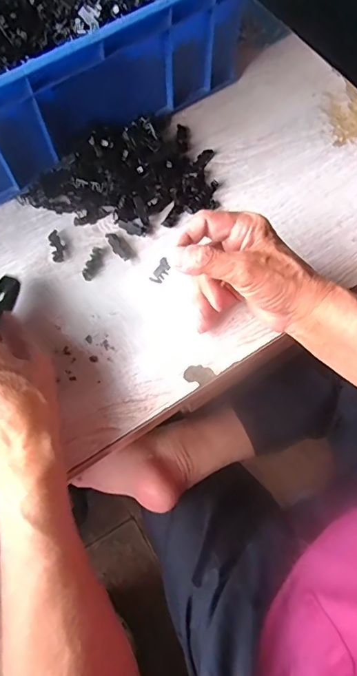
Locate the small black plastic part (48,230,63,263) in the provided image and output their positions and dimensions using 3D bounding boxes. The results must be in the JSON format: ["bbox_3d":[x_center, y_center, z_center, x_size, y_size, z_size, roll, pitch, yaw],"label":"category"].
[{"bbox_3d":[-0.122,-0.092,0.450,0.012,0.007,0.034,-15,70,-4],"label":"small black plastic part"}]

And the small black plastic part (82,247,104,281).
[{"bbox_3d":[-0.084,-0.073,0.446,0.014,0.005,0.035,20,71,9],"label":"small black plastic part"}]

